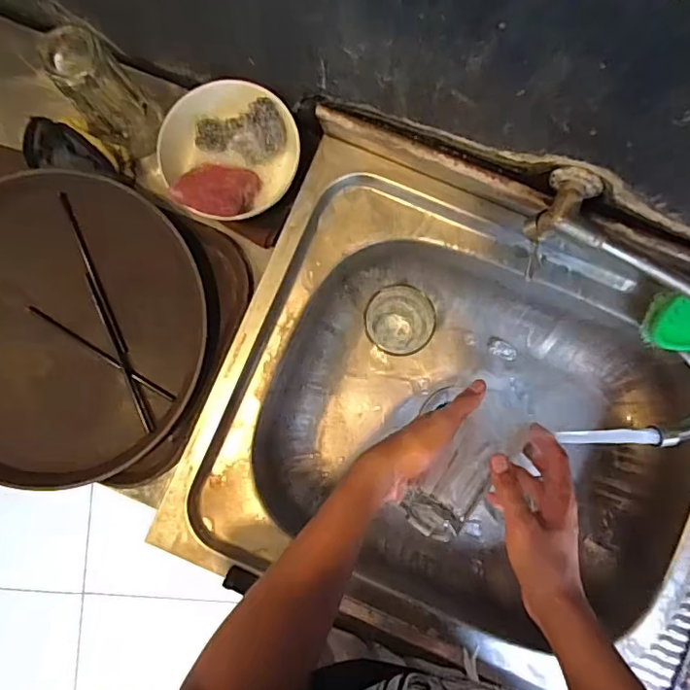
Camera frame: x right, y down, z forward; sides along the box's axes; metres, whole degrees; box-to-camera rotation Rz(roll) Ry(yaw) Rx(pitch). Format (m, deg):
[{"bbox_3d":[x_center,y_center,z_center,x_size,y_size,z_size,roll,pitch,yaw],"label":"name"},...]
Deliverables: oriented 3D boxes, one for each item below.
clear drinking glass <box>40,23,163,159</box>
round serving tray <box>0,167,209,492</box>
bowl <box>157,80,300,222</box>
[{"bbox_3d":[-0.253,-0.264,0.590,0.069,0.163,0.056,-38,84,-2],"label":"clear drinking glass"},{"bbox_3d":[-0.334,-0.021,0.600,0.350,0.027,0.333,0,84,2],"label":"round serving tray"},{"bbox_3d":[-0.132,-0.208,0.593,0.139,0.071,0.144,0,84,2],"label":"bowl"}]

